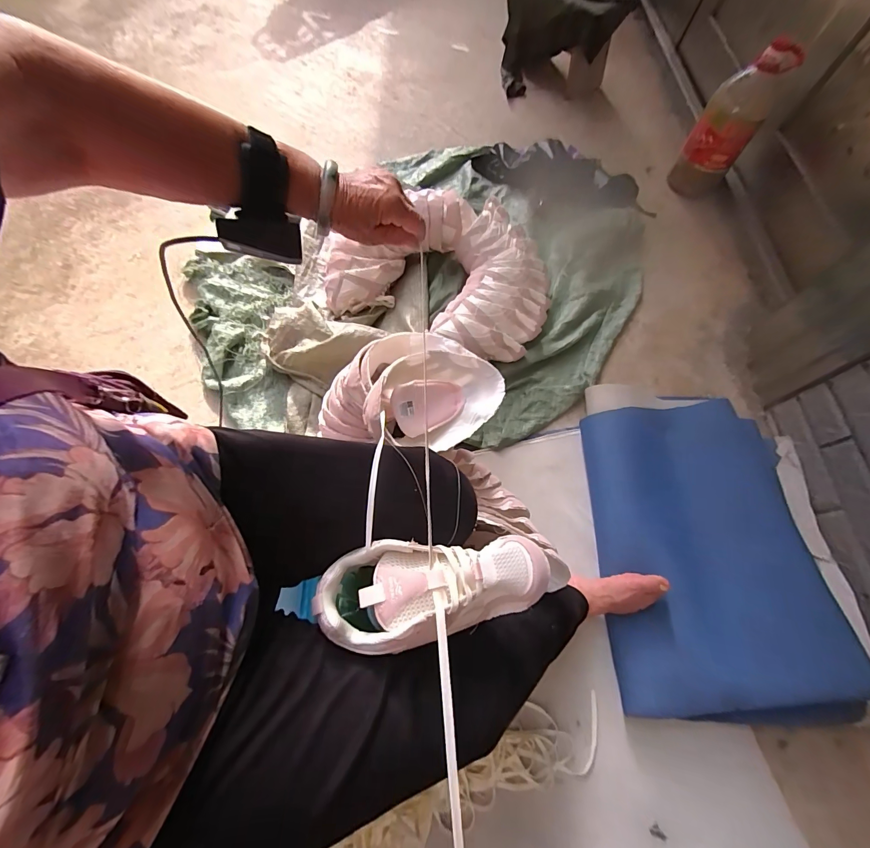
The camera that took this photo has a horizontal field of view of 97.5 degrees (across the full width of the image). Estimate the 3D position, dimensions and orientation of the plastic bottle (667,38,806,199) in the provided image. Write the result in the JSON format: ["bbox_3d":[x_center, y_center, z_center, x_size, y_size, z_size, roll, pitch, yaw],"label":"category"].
[{"bbox_3d":[0.832,-0.845,1.091,0.151,0.358,0.153,36,67,12],"label":"plastic bottle"}]

